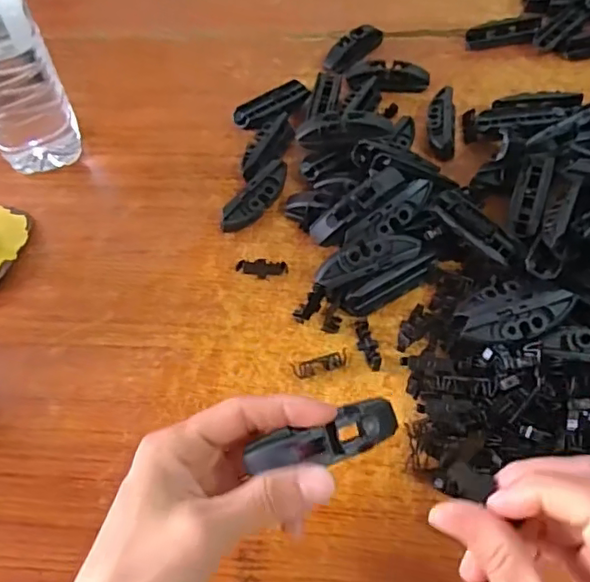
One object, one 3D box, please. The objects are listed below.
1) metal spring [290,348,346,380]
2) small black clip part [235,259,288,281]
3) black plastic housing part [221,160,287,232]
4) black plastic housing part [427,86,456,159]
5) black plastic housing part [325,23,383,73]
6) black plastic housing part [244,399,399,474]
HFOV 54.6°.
[{"bbox_3d":[0.016,0.046,0.360,0.035,0.006,0.011,-16,57,-8],"label":"metal spring"},{"bbox_3d":[-0.023,-0.015,0.401,0.035,0.009,0.012,6,57,8],"label":"small black clip part"},{"bbox_3d":[-0.029,-0.067,0.426,0.017,0.024,0.066,29,62,21],"label":"black plastic housing part"},{"bbox_3d":[0.121,-0.136,0.468,0.024,0.022,0.062,7,57,8],"label":"black plastic housing part"},{"bbox_3d":[0.053,-0.223,0.531,0.023,0.022,0.068,31,63,22],"label":"black plastic housing part"},{"bbox_3d":[0.013,0.065,0.250,0.067,0.010,0.020,-13,56,-13],"label":"black plastic housing part"}]

